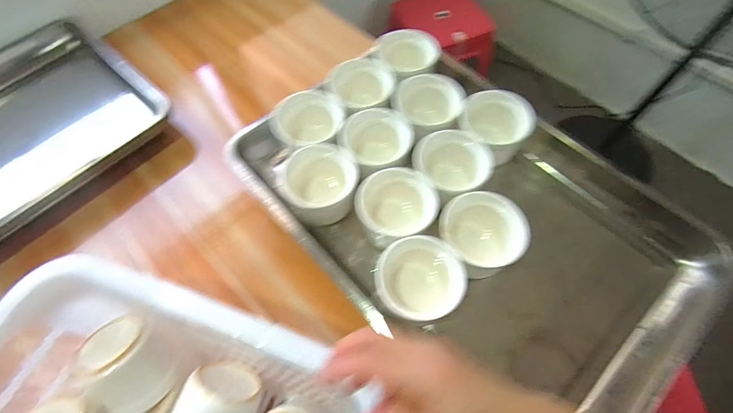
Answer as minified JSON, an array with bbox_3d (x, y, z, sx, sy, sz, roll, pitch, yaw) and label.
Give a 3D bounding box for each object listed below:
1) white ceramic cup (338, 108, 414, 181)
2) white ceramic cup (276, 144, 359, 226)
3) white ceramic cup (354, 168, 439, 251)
[{"bbox_3d":[0.015,-0.081,0.531,0.103,0.076,0.096,0,63,1],"label":"white ceramic cup"},{"bbox_3d":[-0.064,-0.029,0.498,0.097,0.065,0.109,-41,69,-18],"label":"white ceramic cup"},{"bbox_3d":[0.038,0.012,0.486,0.099,0.080,0.104,0,63,1],"label":"white ceramic cup"}]

